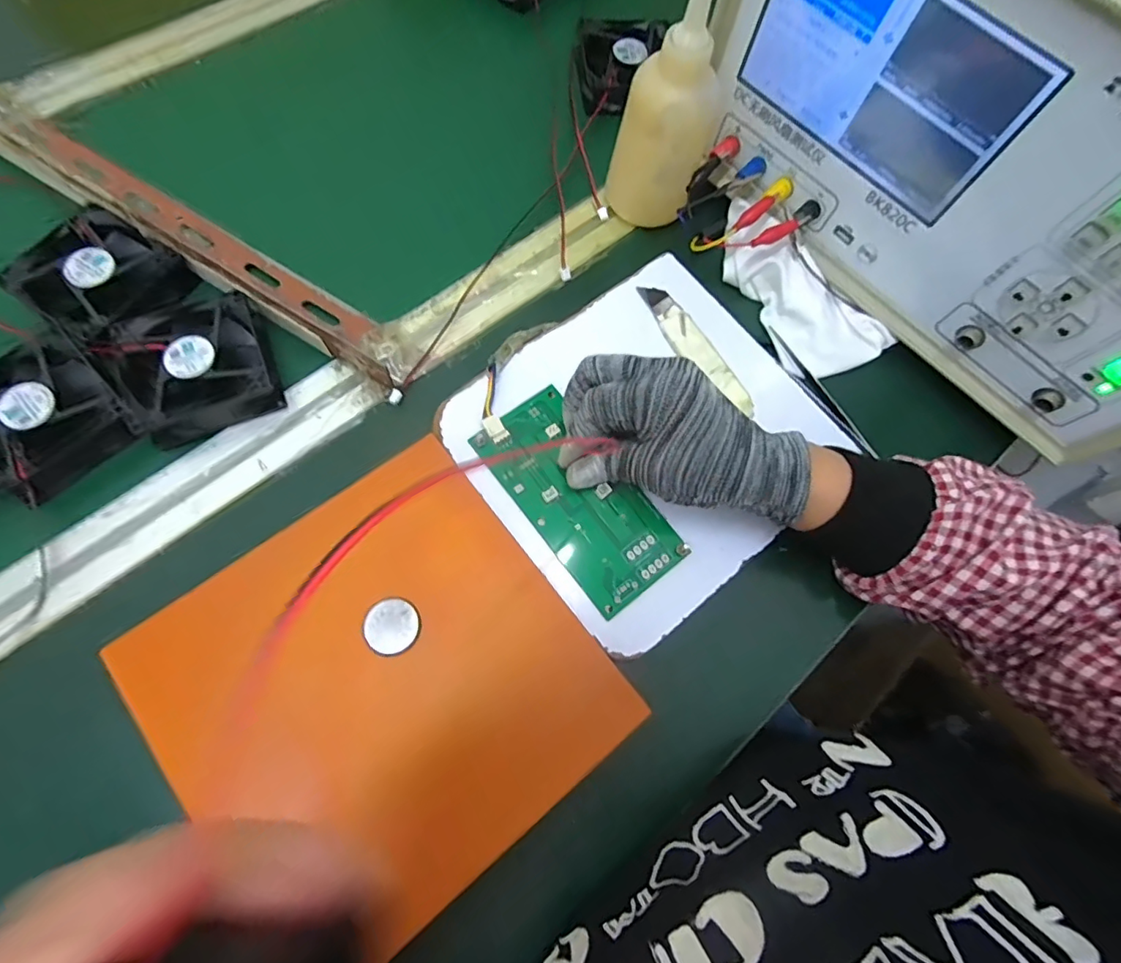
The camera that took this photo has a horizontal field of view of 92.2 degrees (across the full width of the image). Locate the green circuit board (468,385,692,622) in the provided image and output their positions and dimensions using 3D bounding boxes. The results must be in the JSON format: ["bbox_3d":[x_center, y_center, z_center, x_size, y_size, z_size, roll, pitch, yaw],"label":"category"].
[{"bbox_3d":[0.009,0.009,0.321,0.065,0.006,0.134,-39,81,-15],"label":"green circuit board"}]

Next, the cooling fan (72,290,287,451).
[{"bbox_3d":[-0.230,-0.071,0.337,0.090,0.027,0.086,-25,77,-13],"label":"cooling fan"}]

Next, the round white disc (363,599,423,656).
[{"bbox_3d":[-0.089,0.077,0.288,0.028,0.006,0.029,2,73,-5],"label":"round white disc"}]

